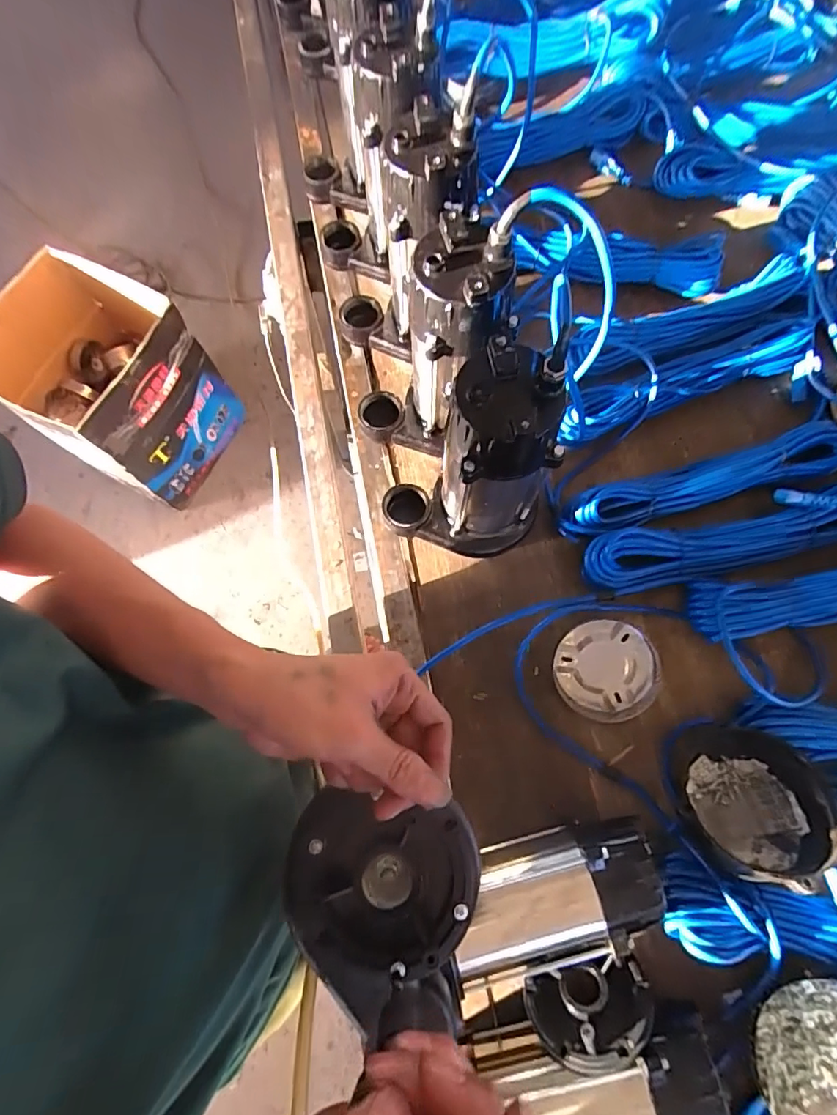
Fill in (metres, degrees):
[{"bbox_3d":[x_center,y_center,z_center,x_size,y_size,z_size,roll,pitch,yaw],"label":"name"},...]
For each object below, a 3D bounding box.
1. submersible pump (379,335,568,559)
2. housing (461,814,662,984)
[{"bbox_3d":[0.040,-0.080,0.478,0.151,0.231,0.109,-8,74,-1],"label":"submersible pump"},{"bbox_3d":[0.124,0.313,0.476,0.182,0.089,0.090,-11,74,-2],"label":"housing"}]

